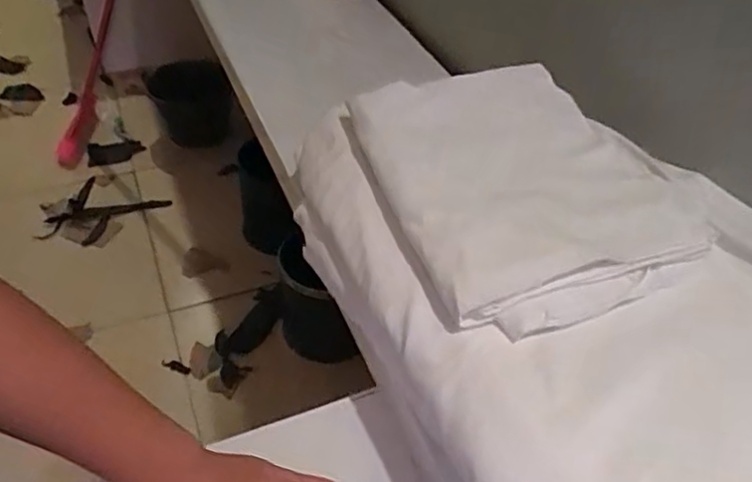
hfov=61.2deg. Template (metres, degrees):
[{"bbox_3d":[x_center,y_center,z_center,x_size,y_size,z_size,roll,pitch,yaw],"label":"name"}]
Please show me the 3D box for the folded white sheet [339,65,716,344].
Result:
[{"bbox_3d":[0.125,-0.056,0.569,0.243,0.034,0.291,-14,50,-18],"label":"folded white sheet"}]

